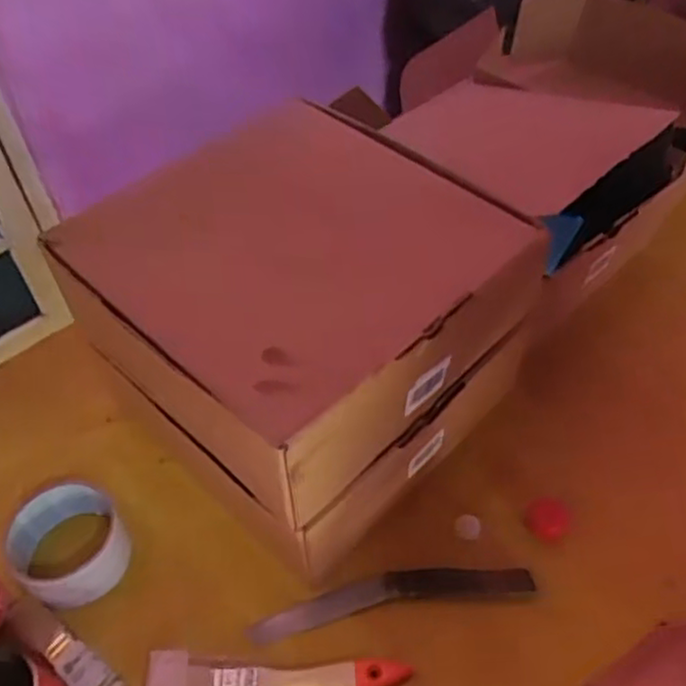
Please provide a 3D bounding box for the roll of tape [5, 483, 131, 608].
[{"bbox_3d":[-0.207,0.155,0.545,0.097,0.041,0.080,31,57,28],"label":"roll of tape"}]

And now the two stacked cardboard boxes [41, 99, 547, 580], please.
[{"bbox_3d":[-0.030,-0.011,0.568,0.259,0.207,0.255,33,58,29],"label":"two stacked cardboard boxes"}]

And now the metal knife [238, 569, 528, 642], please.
[{"bbox_3d":[0.034,0.184,0.523,0.205,0.013,0.032,-10,48,-4],"label":"metal knife"}]

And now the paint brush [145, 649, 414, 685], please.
[{"bbox_3d":[-0.045,0.226,0.490,0.177,0.008,0.034,-4,48,1],"label":"paint brush"}]

